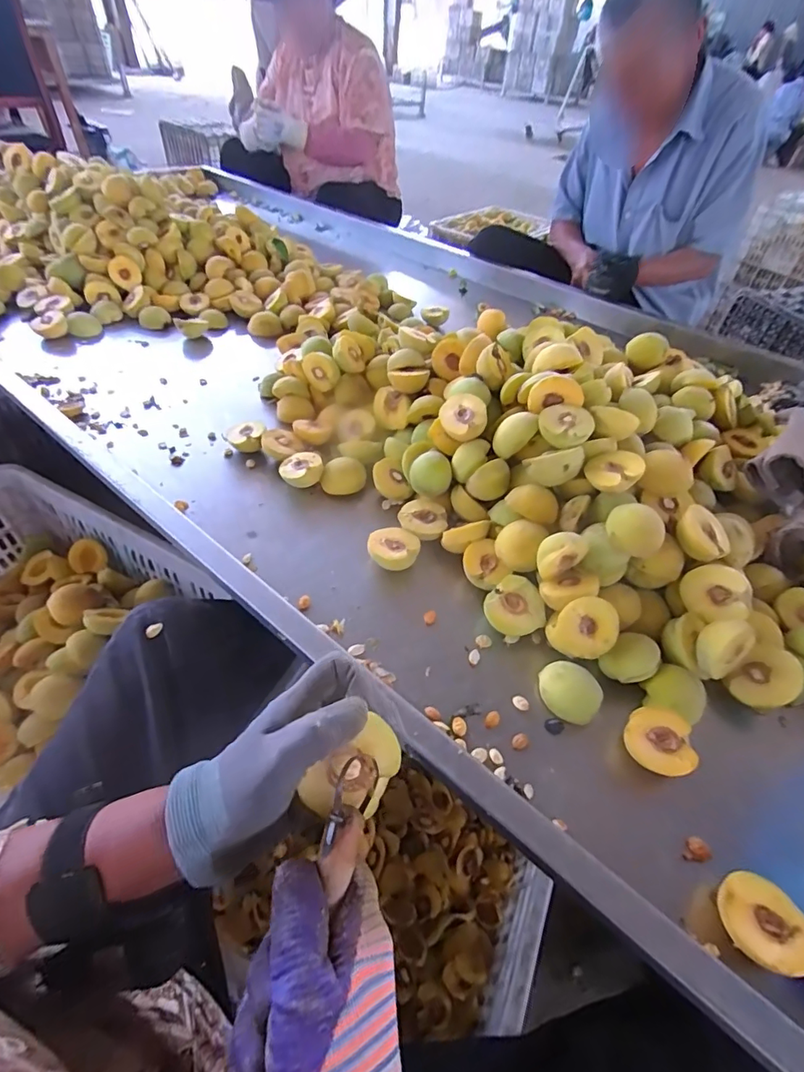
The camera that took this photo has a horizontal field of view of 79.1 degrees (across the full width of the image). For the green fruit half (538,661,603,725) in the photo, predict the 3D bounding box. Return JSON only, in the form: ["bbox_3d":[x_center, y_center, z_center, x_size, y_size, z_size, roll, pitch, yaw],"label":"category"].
[{"bbox_3d":[0.162,0.151,0.471,0.047,0.026,0.059,-28,56,-29],"label":"green fruit half"}]

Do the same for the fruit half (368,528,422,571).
[{"bbox_3d":[-0.010,0.018,0.583,0.060,0.031,0.054,-1,47,-8],"label":"fruit half"}]

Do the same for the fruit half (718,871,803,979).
[{"bbox_3d":[0.263,0.282,0.355,0.066,0.036,0.059,7,46,0],"label":"fruit half"}]

